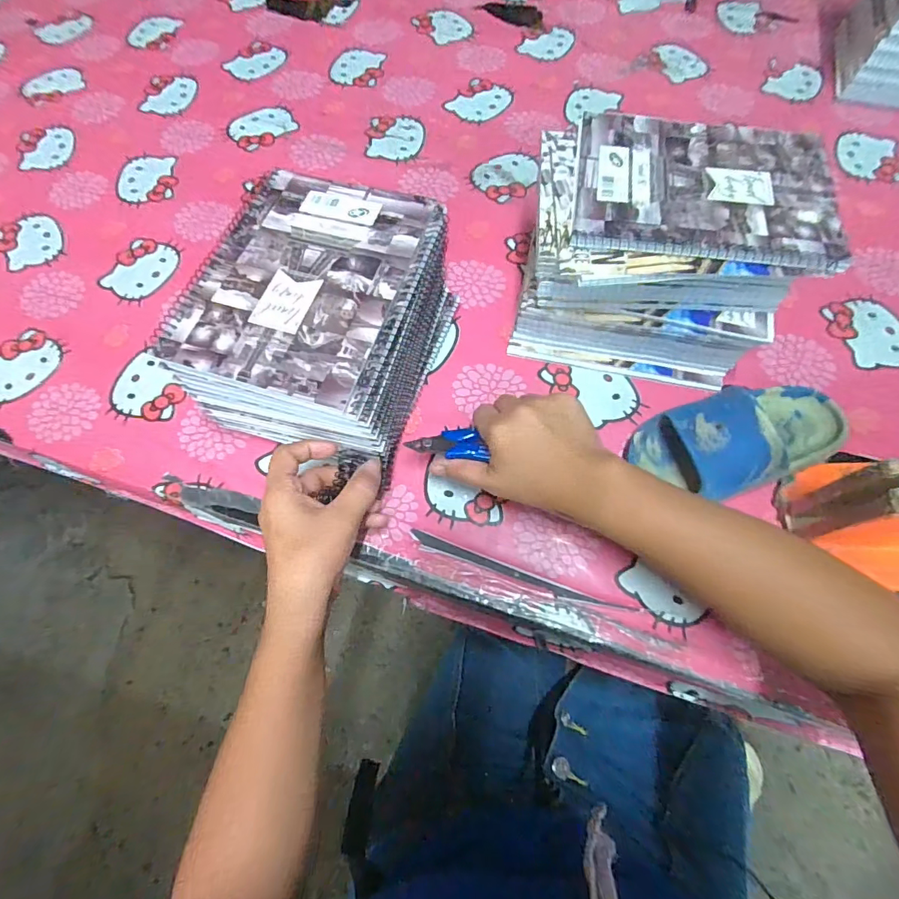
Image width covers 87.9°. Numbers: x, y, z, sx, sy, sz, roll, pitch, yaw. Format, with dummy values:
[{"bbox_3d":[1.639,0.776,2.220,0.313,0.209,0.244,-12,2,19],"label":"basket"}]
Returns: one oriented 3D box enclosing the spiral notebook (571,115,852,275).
[{"bbox_3d":[0.200,-0.208,0.368,0.192,0.006,0.146,9,68,6],"label":"spiral notebook"}]

